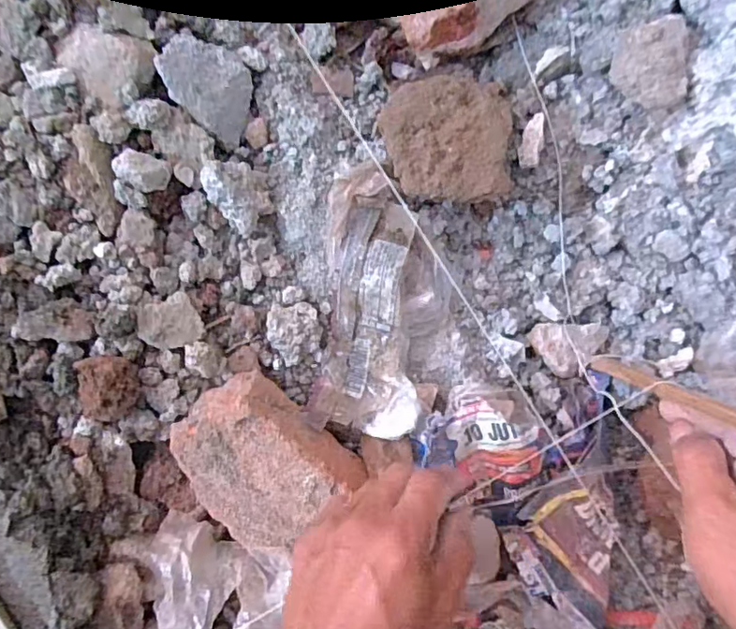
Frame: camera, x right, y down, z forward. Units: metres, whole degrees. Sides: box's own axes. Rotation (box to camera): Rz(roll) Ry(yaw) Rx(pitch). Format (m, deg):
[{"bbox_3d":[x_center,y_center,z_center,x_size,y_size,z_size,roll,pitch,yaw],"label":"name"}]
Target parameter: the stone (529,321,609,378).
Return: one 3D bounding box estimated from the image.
[{"bbox_3d":[0.149,0.026,0.409,0.062,0.020,0.038,-1,91,-3],"label":"stone"}]

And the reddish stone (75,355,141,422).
[{"bbox_3d":[-0.157,0.045,0.335,0.031,0.022,0.040,1,91,-3],"label":"reddish stone"}]

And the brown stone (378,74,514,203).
[{"bbox_3d":[0.053,-0.111,0.358,0.092,0.042,0.084,1,91,-3],"label":"brown stone"}]

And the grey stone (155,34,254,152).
[{"bbox_3d":[-0.098,-0.144,0.351,0.065,0.014,0.048,40,70,-35],"label":"grey stone"}]

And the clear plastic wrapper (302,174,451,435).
[{"bbox_3d":[0.010,-0.005,0.362,0.079,0.030,0.161,6,91,-3],"label":"clear plastic wrapper"}]

